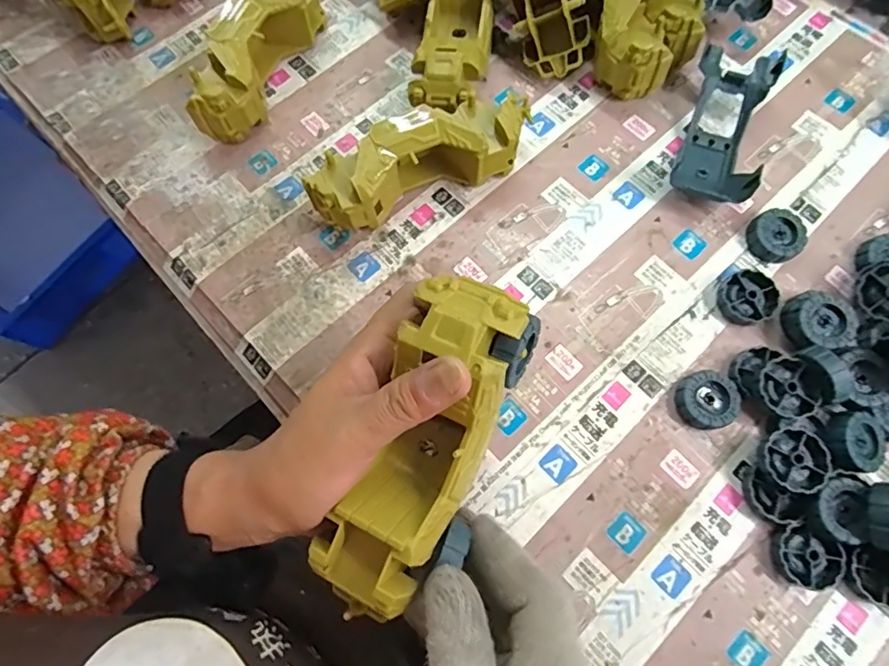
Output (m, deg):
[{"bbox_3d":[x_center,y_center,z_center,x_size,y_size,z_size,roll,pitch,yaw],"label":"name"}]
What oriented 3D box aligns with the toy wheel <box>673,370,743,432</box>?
[{"bbox_3d":[0.177,0.046,0.355,0.041,0.013,0.037,-33,74,-8],"label":"toy wheel"}]

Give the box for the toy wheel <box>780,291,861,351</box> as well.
[{"bbox_3d":[0.254,-0.008,0.360,0.036,0.024,0.040,-4,72,1],"label":"toy wheel"}]

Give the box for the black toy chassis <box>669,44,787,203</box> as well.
[{"bbox_3d":[0.215,-0.158,0.406,0.055,0.034,0.130,18,74,8],"label":"black toy chassis"}]

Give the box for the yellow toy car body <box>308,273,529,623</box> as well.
[{"bbox_3d":[-0.012,0.060,0.257,0.054,0.051,0.174,22,96,9],"label":"yellow toy car body"}]

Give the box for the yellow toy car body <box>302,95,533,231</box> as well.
[{"bbox_3d":[-0.014,-0.127,0.392,0.171,0.059,0.047,-23,73,-5],"label":"yellow toy car body"}]

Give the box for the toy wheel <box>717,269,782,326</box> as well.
[{"bbox_3d":[0.214,-0.024,0.372,0.038,0.012,0.039,-1,72,2],"label":"toy wheel"}]

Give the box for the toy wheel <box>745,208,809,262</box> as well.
[{"bbox_3d":[0.245,-0.072,0.387,0.041,0.014,0.036,-31,74,-8],"label":"toy wheel"}]

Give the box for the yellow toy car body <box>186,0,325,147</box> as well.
[{"bbox_3d":[-0.150,-0.234,0.432,0.051,0.059,0.168,21,74,9],"label":"yellow toy car body"}]

